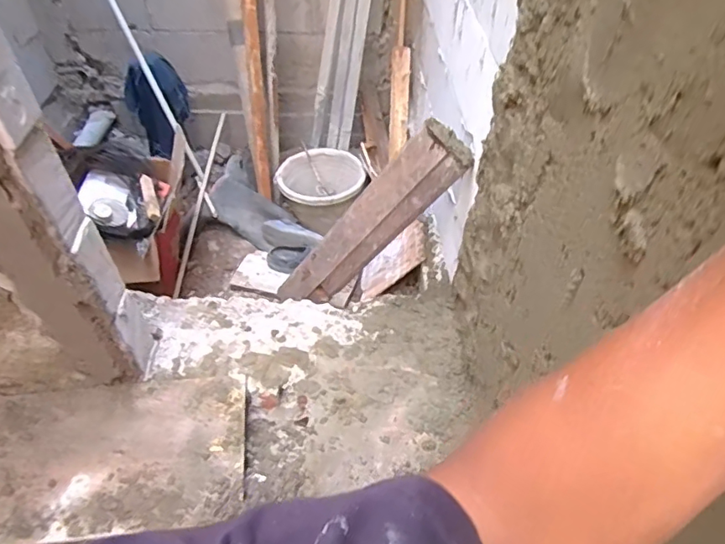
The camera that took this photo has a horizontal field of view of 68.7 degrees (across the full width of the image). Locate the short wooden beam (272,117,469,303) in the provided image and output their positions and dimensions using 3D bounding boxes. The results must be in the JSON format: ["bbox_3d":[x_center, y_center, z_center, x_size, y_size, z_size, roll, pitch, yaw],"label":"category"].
[{"bbox_3d":[-0.005,-0.096,1.312,0.131,0.700,0.072,31,44,-18],"label":"short wooden beam"}]

